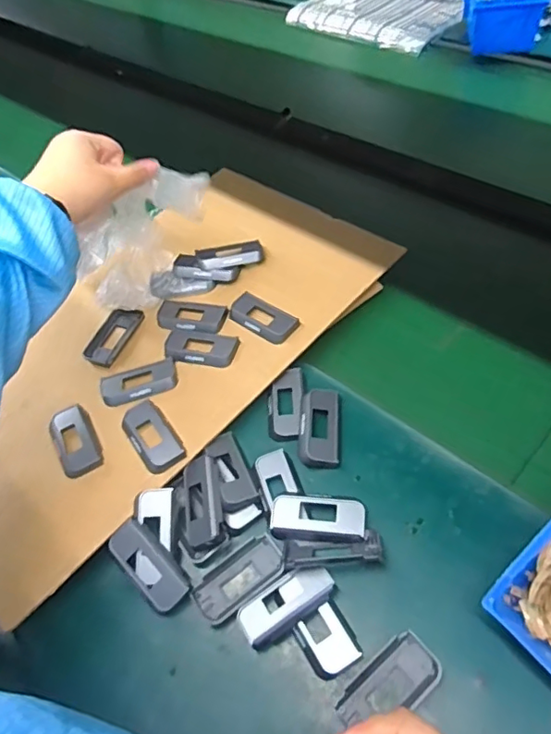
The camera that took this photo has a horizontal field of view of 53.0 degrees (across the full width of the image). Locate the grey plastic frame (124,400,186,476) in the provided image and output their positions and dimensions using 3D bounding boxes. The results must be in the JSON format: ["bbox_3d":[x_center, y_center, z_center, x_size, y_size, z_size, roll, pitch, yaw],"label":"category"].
[{"bbox_3d":[-0.115,0.062,0.508,0.037,0.006,0.078,-33,55,-15],"label":"grey plastic frame"}]

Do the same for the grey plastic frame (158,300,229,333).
[{"bbox_3d":[-0.090,-0.056,0.596,0.079,0.009,0.040,8,55,16],"label":"grey plastic frame"}]

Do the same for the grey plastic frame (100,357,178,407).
[{"bbox_3d":[-0.136,0.016,0.554,0.077,0.008,0.039,-18,52,-3],"label":"grey plastic frame"}]

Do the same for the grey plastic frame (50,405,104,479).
[{"bbox_3d":[-0.188,0.069,0.520,0.037,0.007,0.075,-27,54,-10],"label":"grey plastic frame"}]

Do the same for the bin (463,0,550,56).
[{"bbox_3d":[0.350,-0.541,0.856,0.116,0.069,0.120,0,54,11],"label":"bin"}]

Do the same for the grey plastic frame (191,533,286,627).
[{"bbox_3d":[-0.029,0.170,0.445,0.077,0.016,0.039,-35,55,-16],"label":"grey plastic frame"}]

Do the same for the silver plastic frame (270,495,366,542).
[{"bbox_3d":[0.035,0.124,0.453,0.075,0.012,0.034,-2,53,9],"label":"silver plastic frame"}]

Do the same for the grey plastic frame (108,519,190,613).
[{"bbox_3d":[-0.104,0.161,0.452,0.032,0.016,0.077,-41,57,-19],"label":"grey plastic frame"}]

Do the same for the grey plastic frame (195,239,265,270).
[{"bbox_3d":[-0.051,-0.127,0.630,0.075,0.011,0.036,-17,52,-2],"label":"grey plastic frame"}]

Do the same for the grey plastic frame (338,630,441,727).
[{"bbox_3d":[0.079,0.220,0.381,0.073,0.007,0.039,-37,56,-17],"label":"grey plastic frame"}]

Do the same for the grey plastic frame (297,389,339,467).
[{"bbox_3d":[0.040,0.054,0.504,0.036,0.013,0.072,-2,53,8],"label":"grey plastic frame"}]

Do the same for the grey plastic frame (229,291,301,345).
[{"bbox_3d":[-0.014,-0.051,0.575,0.079,0.008,0.037,31,64,28],"label":"grey plastic frame"}]

